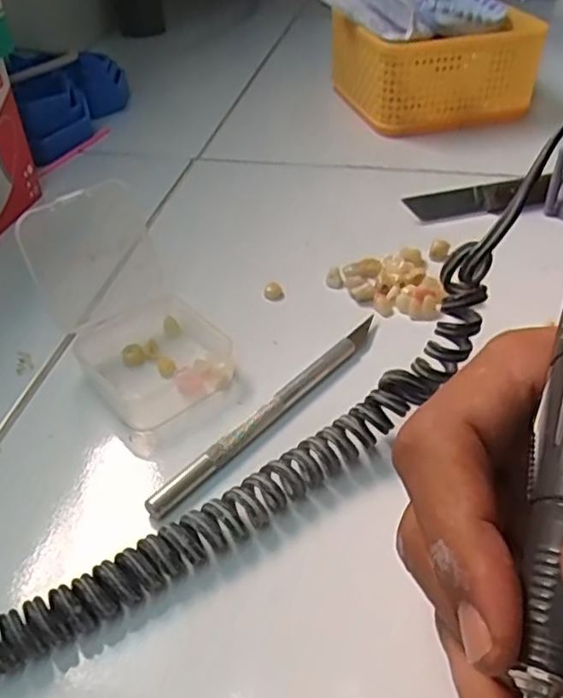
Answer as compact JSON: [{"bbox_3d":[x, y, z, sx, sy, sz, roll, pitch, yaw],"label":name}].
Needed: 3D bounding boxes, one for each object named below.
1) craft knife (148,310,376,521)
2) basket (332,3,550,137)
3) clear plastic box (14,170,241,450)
[{"bbox_3d":[-0.001,0.022,0.263,0.010,0.009,0.134,28,49,31],"label":"craft knife"},{"bbox_3d":[0.119,-0.221,0.500,0.132,0.063,0.089,-13,41,-12],"label":"basket"},{"bbox_3d":[-0.060,-0.021,0.273,0.066,0.067,0.082,-27,46,-26],"label":"clear plastic box"}]

